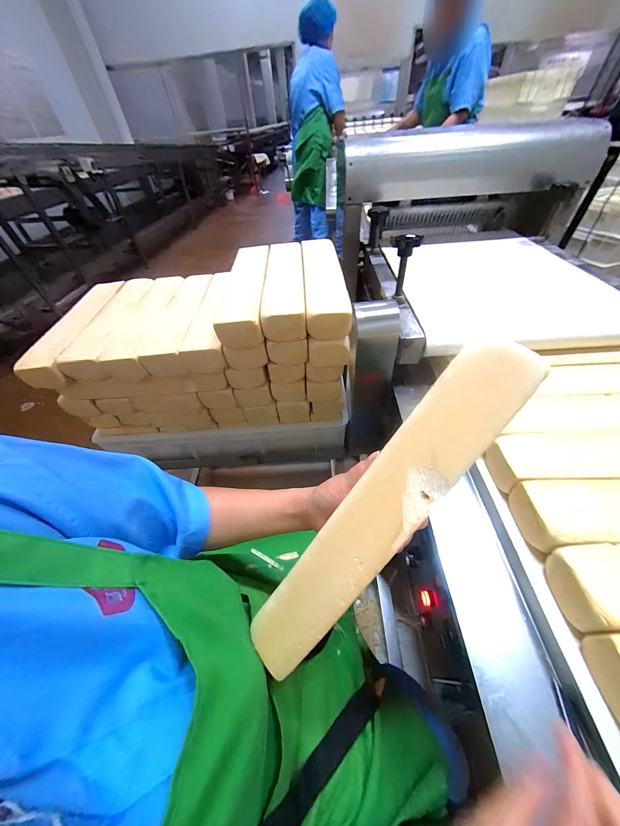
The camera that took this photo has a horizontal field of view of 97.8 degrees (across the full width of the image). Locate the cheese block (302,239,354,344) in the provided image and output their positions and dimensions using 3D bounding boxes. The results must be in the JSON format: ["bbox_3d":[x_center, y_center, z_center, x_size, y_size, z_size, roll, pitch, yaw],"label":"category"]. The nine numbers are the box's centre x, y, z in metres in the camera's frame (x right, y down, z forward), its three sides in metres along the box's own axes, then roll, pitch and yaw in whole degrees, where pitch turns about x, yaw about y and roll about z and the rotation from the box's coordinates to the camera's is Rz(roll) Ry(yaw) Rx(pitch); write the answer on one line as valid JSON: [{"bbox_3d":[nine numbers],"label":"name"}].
[{"bbox_3d":[0.027,-0.273,0.569,0.079,0.058,0.351,-5,48,1],"label":"cheese block"}]

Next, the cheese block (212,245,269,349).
[{"bbox_3d":[-0.128,-0.251,0.569,0.079,0.061,0.332,-5,48,0],"label":"cheese block"}]

